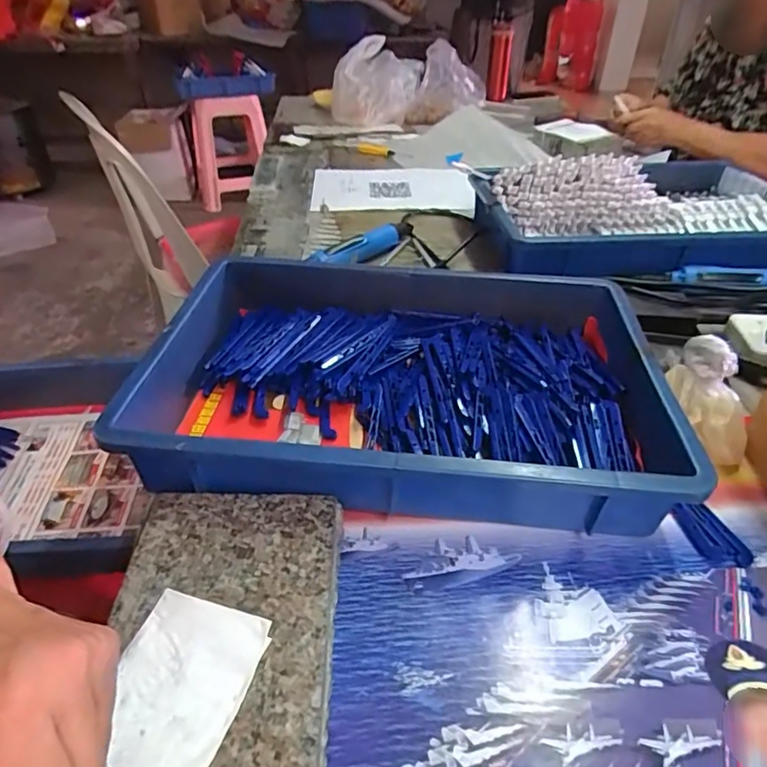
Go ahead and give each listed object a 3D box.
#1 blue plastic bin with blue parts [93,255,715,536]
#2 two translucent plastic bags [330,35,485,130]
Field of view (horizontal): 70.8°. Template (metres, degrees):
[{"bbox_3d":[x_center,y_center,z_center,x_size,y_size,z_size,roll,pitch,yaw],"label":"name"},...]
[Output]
[{"bbox_3d":[0.031,-0.005,0.492,0.440,0.082,0.287,4,39,4],"label":"blue plastic bin with blue parts"},{"bbox_3d":[0.067,-0.746,1.348,0.379,0.179,0.219,-31,49,-33],"label":"two translucent plastic bags"}]

